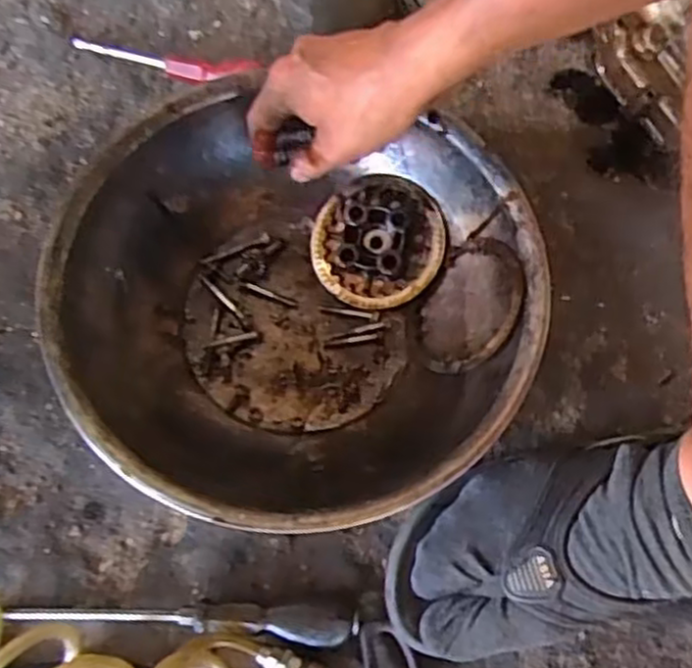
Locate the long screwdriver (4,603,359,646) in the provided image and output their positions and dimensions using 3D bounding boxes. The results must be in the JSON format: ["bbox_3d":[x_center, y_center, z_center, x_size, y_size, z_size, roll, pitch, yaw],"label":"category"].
[{"bbox_3d":[-0.108,0.185,0.480,0.227,0.018,0.020,4,71,2],"label":"long screwdriver"}]

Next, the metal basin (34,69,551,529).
[{"bbox_3d":[-0.034,-0.016,0.519,0.314,0.090,0.291,0,71,1],"label":"metal basin"}]

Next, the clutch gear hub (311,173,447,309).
[{"bbox_3d":[0.023,-0.073,0.562,0.101,0.025,0.101,-2,82,13],"label":"clutch gear hub"}]

